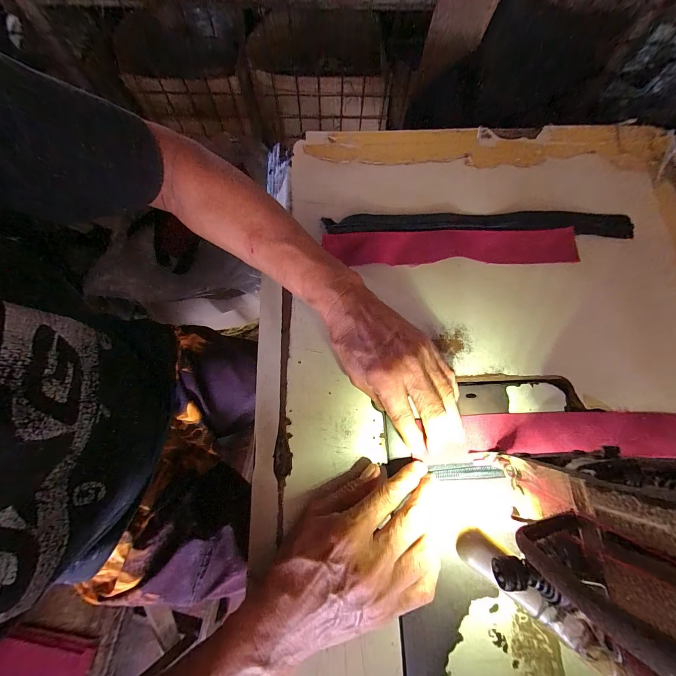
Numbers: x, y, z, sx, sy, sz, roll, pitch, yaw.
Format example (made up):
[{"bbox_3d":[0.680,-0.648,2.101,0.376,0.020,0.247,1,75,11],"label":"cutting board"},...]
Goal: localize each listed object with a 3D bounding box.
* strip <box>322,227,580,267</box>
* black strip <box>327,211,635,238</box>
[{"bbox_3d":[0.121,-0.098,0.315,0.267,0.009,0.041,-1,78,-1],"label":"strip"},{"bbox_3d":[0.156,-0.127,0.325,0.340,0.007,0.032,0,68,-1],"label":"black strip"}]

